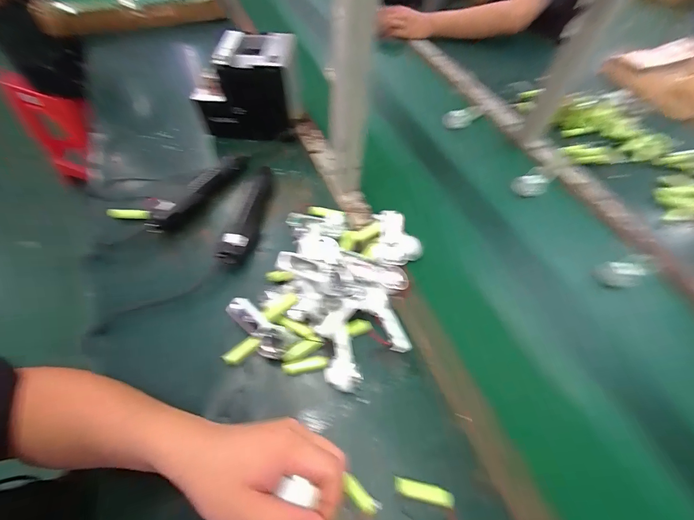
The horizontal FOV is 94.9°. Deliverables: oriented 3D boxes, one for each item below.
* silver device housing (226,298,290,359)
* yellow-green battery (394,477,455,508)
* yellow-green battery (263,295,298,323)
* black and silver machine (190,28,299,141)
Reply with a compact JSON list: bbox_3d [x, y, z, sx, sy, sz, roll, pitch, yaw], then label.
[{"bbox_3d":[-0.118,0.090,0.419,0.095,0.029,0.036,34,62,18],"label":"silver device housing"},{"bbox_3d":[0.083,0.254,0.348,0.062,0.016,0.015,12,57,6],"label":"yellow-green battery"},{"bbox_3d":[-0.088,0.063,0.427,0.049,0.016,0.016,-37,64,0],"label":"yellow-green battery"},{"bbox_3d":[-0.194,-0.338,0.635,0.184,0.153,0.126,3,57,0],"label":"black and silver machine"}]

